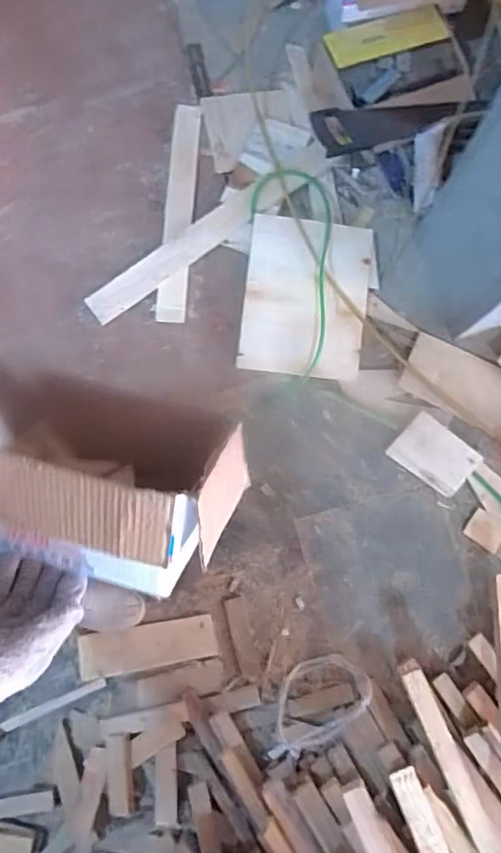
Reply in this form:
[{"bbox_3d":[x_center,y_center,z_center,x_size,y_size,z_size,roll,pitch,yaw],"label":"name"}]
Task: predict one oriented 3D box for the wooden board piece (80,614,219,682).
[{"bbox_3d":[-0.198,0.425,1.015,0.257,0.009,0.077,-9,76,-2],"label":"wooden board piece"}]

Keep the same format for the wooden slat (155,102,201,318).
[{"bbox_3d":[-0.163,-0.504,1.207,0.063,0.021,0.553,3,76,1],"label":"wooden slat"}]

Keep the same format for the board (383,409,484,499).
[{"bbox_3d":[0.382,0.060,1.097,0.162,0.023,0.116,39,79,10],"label":"board"}]

